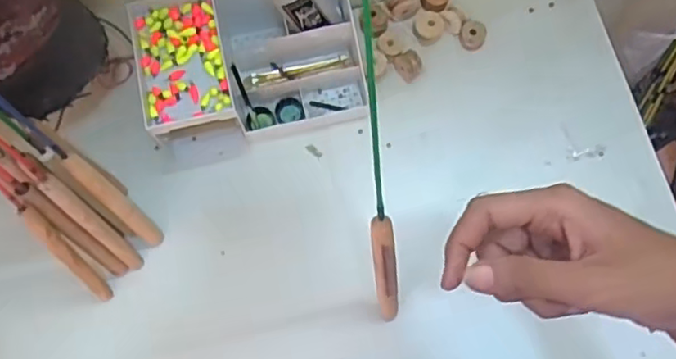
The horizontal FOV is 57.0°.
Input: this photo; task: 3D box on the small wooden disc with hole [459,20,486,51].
[{"bbox_3d":[0.156,-0.167,0.720,0.030,0.017,0.030,0,74,1],"label":"small wooden disc with hole"}]

